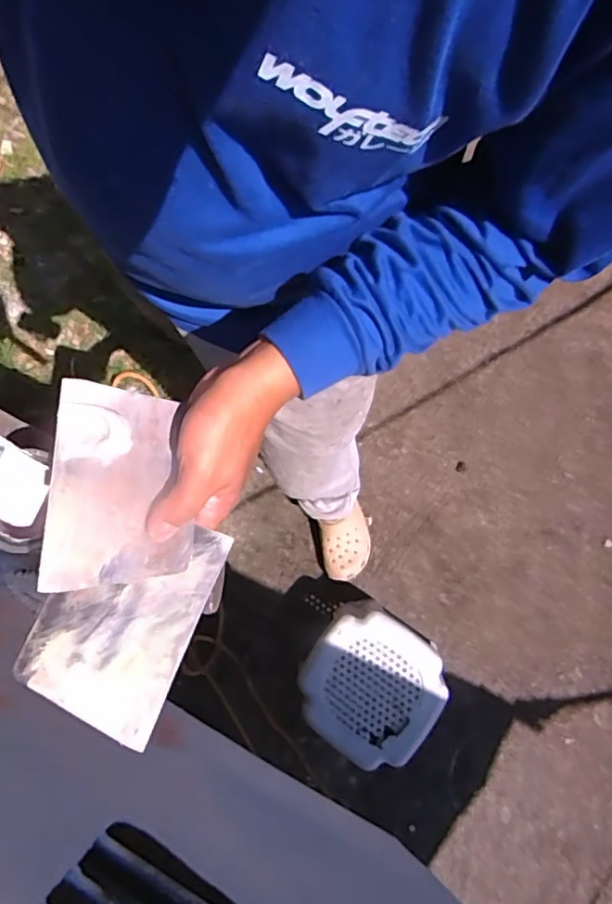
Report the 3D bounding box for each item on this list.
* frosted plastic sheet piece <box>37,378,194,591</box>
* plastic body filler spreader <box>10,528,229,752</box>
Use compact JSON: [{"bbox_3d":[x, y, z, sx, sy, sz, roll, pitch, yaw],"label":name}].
[{"bbox_3d":[-0.127,0.021,0.375,0.093,0.005,0.136,2,80,-6],"label":"frosted plastic sheet piece"},{"bbox_3d":[-0.121,0.106,0.362,0.097,0.004,0.137,21,78,4],"label":"plastic body filler spreader"}]

